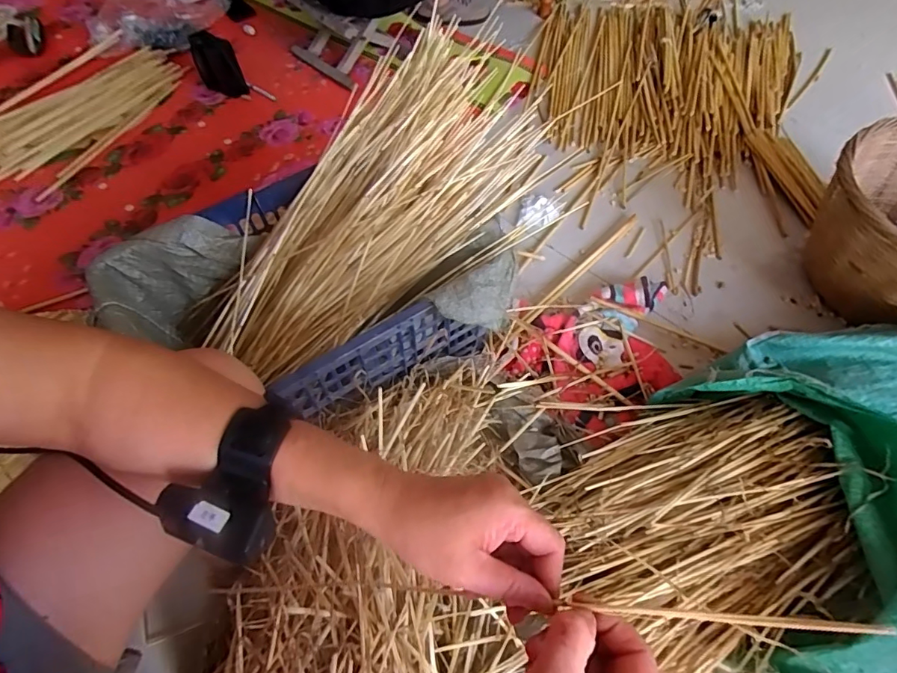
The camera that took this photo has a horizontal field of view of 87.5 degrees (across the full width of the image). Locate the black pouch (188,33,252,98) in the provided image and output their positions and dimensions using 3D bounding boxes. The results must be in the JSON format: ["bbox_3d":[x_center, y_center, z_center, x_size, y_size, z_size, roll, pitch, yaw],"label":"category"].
[{"bbox_3d":[-0.621,-0.721,1.249,0.164,0.152,0.034,20,62,11],"label":"black pouch"}]

